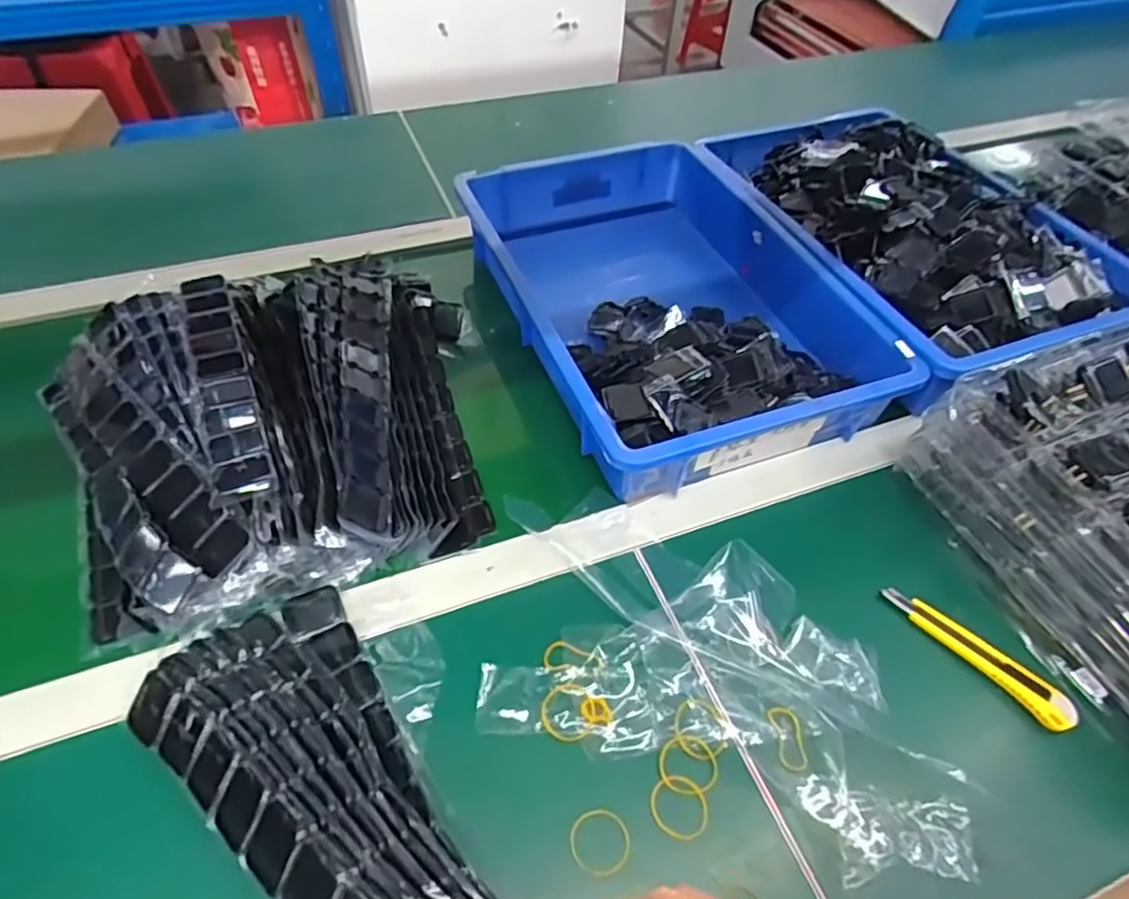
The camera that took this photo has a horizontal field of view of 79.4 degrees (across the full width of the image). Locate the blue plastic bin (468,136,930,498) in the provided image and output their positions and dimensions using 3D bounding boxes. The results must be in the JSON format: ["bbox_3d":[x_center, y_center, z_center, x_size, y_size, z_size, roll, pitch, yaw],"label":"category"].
[{"bbox_3d":[0.087,-0.151,0.678,0.281,0.099,0.424,-16,53,-16],"label":"blue plastic bin"}]

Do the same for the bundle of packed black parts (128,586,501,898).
[{"bbox_3d":[-0.119,0.189,0.364,0.119,0.037,0.298,-36,48,-27],"label":"bundle of packed black parts"}]

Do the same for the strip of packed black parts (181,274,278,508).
[{"bbox_3d":[-0.280,-0.067,0.555,0.041,0.008,0.299,-15,48,-21],"label":"strip of packed black parts"}]

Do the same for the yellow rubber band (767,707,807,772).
[{"bbox_3d":[0.143,0.183,0.433,0.018,0.006,0.039,-3,50,-4],"label":"yellow rubber band"}]

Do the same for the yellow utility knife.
[{"bbox_3d":[0.284,0.139,0.470,0.019,0.015,0.129,-34,59,-27],"label":"yellow utility knife"}]

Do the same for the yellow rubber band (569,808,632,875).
[{"bbox_3d":[0.021,0.227,0.393,0.034,0.004,0.034,2,50,-2],"label":"yellow rubber band"}]

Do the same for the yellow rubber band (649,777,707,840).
[{"bbox_3d":[0.069,0.214,0.407,0.034,0.004,0.035,2,50,-2],"label":"yellow rubber band"}]

